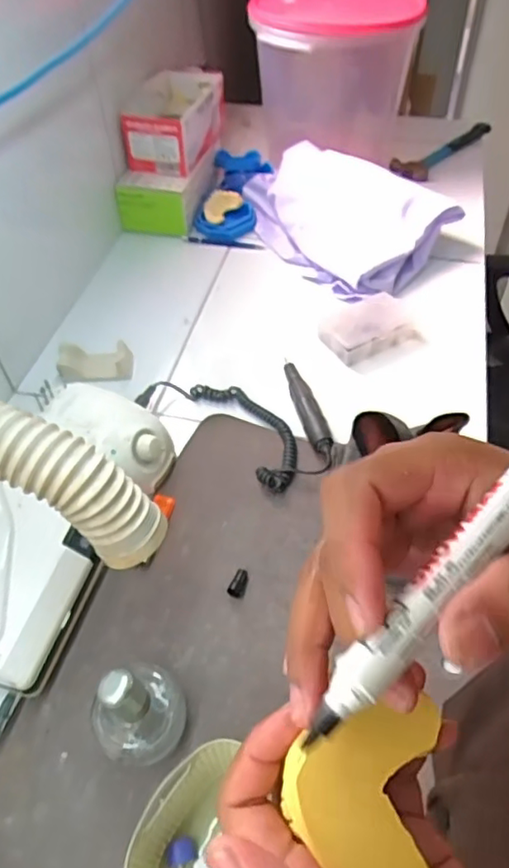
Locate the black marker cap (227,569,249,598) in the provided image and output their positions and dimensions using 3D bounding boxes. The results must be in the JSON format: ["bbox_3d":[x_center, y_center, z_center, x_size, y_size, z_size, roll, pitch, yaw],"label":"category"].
[{"bbox_3d":[-0.015,0.147,0.580,0.014,0.010,0.031,17,54,16],"label":"black marker cap"}]

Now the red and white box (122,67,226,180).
[{"bbox_3d":[-0.129,-0.540,0.996,0.120,0.086,0.224,9,52,10],"label":"red and white box"}]

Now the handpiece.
[{"bbox_3d":[0.063,-0.039,0.713,0.022,0.026,0.158,-12,51,-7],"label":"handpiece"}]

